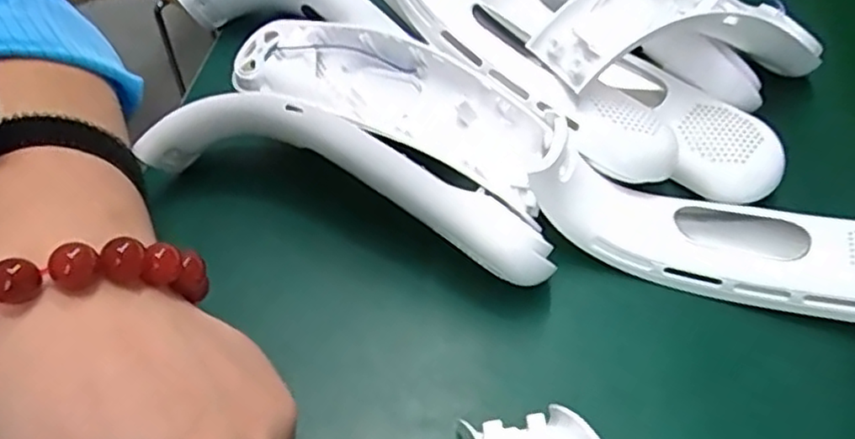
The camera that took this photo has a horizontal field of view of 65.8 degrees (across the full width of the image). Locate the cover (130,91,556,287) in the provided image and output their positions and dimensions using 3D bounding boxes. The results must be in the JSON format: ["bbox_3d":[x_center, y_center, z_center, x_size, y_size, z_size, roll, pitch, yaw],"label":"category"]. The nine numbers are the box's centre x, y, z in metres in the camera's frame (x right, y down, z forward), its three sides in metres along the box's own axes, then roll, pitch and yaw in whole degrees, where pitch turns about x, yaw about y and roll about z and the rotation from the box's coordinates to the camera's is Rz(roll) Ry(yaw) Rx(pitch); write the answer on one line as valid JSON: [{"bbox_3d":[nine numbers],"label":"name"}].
[{"bbox_3d":[-0.039,-0.019,0.297,0.193,0.053,0.029,17,53,10],"label":"cover"}]

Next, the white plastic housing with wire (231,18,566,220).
[{"bbox_3d":[-0.024,-0.063,0.332,0.185,0.044,0.049,29,57,19],"label":"white plastic housing with wire"}]

